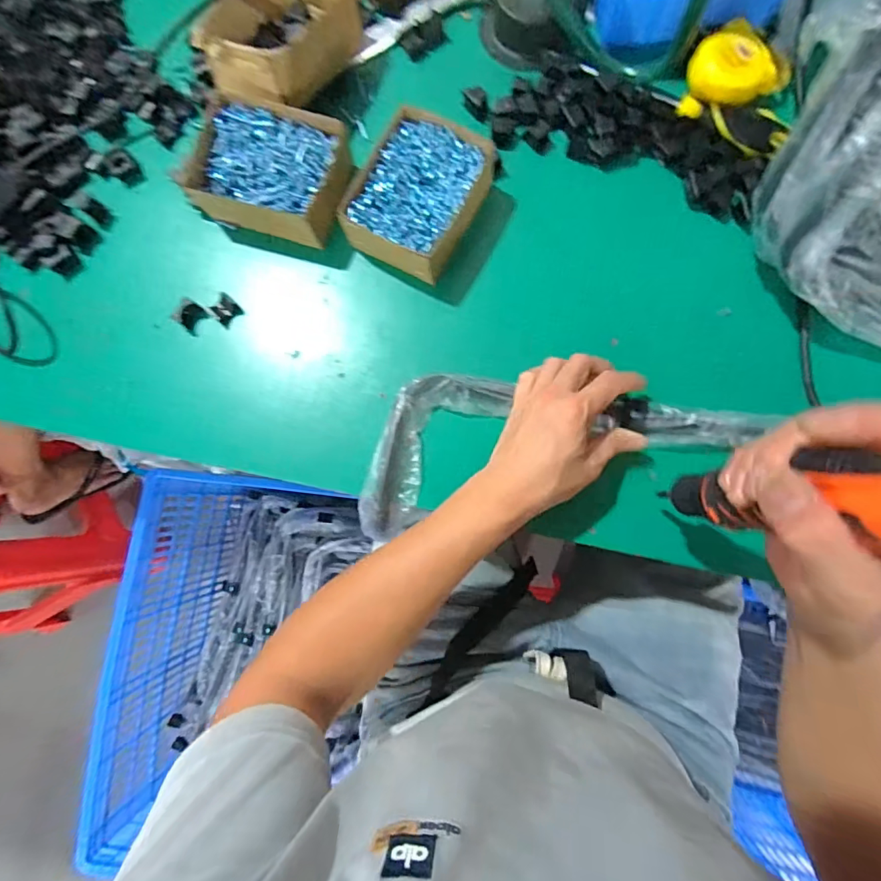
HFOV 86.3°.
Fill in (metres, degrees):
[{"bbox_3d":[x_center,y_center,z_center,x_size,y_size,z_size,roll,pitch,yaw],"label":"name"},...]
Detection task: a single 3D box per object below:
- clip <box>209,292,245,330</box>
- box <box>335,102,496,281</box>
[{"bbox_3d":[-0.213,-0.129,0.468,0.023,0.025,0.027,-43,82,-2],"label":"clip"},{"bbox_3d":[-0.021,-0.231,0.449,0.102,0.047,0.141,30,86,7],"label":"box"}]

